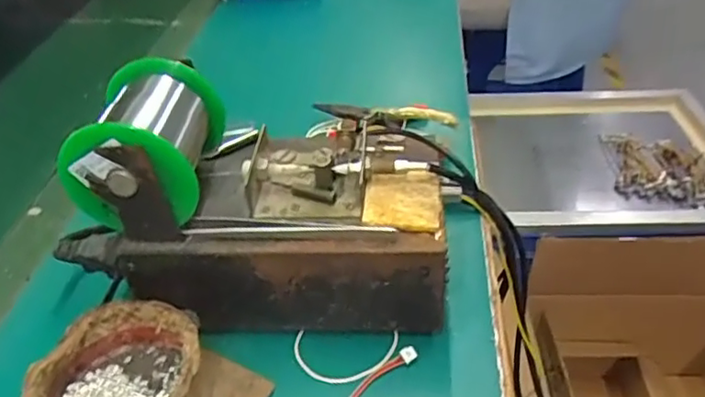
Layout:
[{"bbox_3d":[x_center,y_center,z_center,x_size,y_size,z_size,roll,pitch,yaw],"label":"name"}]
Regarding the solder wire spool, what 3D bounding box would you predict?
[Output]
[{"bbox_3d":[-0.111,-0.026,0.346,0.068,0.078,0.095,1,39,2],"label":"solder wire spool"}]

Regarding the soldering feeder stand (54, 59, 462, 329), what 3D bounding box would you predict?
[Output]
[{"bbox_3d":[-0.053,-0.004,0.368,0.224,0.131,0.121,1,39,3],"label":"soldering feeder stand"}]

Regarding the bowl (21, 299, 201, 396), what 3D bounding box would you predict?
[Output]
[{"bbox_3d":[-0.119,0.096,0.318,0.082,0.041,0.080,-1,39,1],"label":"bowl"}]

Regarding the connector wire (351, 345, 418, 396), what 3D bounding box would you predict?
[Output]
[{"bbox_3d":[0.007,0.103,0.330,0.073,0.007,0.012,-32,48,-32],"label":"connector wire"}]

